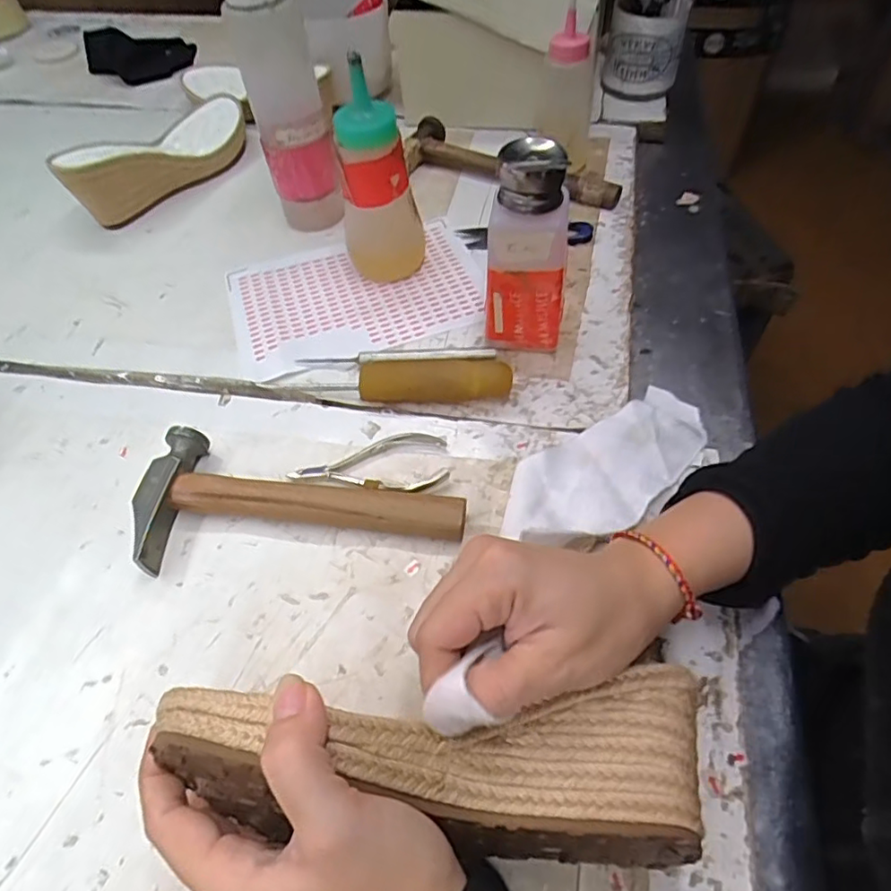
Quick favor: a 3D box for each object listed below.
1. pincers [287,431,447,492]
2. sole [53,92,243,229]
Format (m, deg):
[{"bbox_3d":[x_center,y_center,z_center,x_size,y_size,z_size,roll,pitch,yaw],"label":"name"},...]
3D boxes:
[{"bbox_3d":[-0.049,0.011,0.378,0.099,0.010,0.049,0,53,4],"label":"pincers"},{"bbox_3d":[-0.277,-0.300,0.587,0.088,0.067,0.224,12,55,12],"label":"sole"}]

